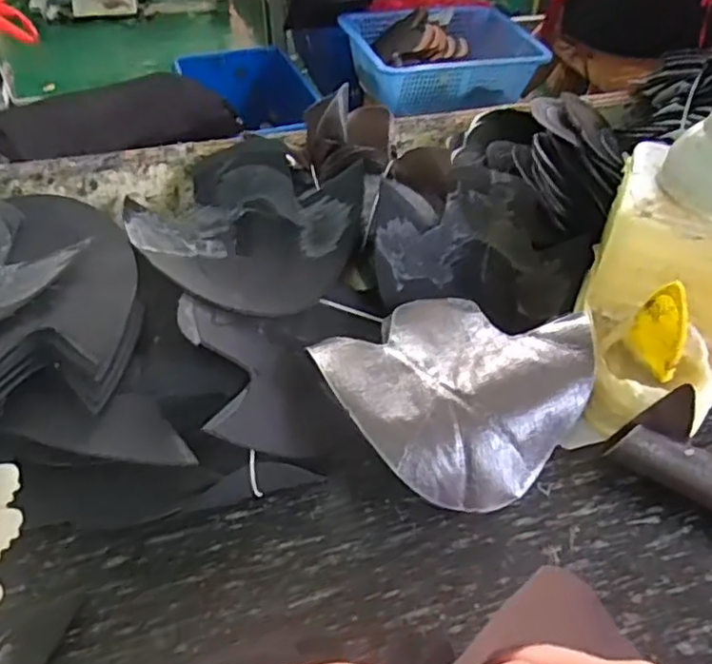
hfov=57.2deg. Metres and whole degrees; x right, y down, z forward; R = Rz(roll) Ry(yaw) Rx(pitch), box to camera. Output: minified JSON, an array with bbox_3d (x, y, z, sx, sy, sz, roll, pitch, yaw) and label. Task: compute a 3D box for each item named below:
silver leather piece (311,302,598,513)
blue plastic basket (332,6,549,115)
[{"bbox_3d":[0.071,0.037,0.443,0.173,0.055,0.145,-32,54,-29],"label":"silver leather piece"},{"bbox_3d":[0.207,-0.610,1.435,0.429,0.115,0.271,-15,48,-17],"label":"blue plastic basket"}]

